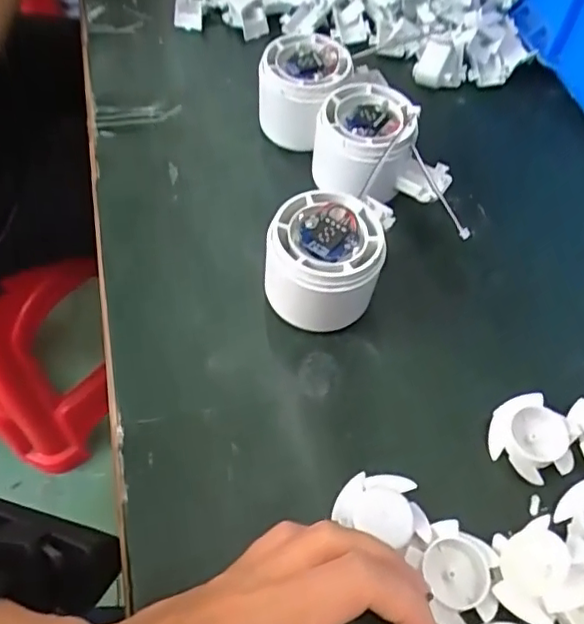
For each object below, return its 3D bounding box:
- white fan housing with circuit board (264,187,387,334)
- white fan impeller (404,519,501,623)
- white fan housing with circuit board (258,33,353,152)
[{"bbox_3d":[0.016,-0.023,0.312,0.057,0.055,0.054,0,57,0],"label":"white fan housing with circuit board"},{"bbox_3d":[0.070,0.110,0.253,0.034,0.016,0.040,-18,59,-11],"label":"white fan impeller"},{"bbox_3d":[0.007,-0.148,0.399,0.058,0.049,0.056,0,57,0],"label":"white fan housing with circuit board"}]

